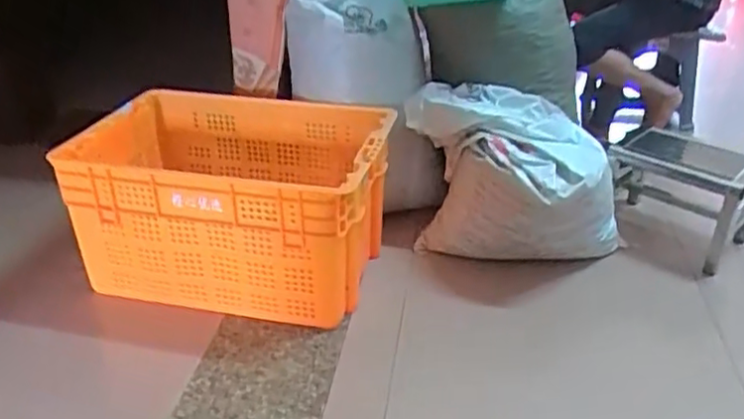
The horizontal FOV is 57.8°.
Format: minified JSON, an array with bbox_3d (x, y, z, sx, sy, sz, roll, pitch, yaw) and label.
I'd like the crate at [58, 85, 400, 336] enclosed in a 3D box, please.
[{"bbox_3d":[-0.270,-0.015,1.411,0.550,0.351,0.439,7,31,12],"label":"crate"}]

